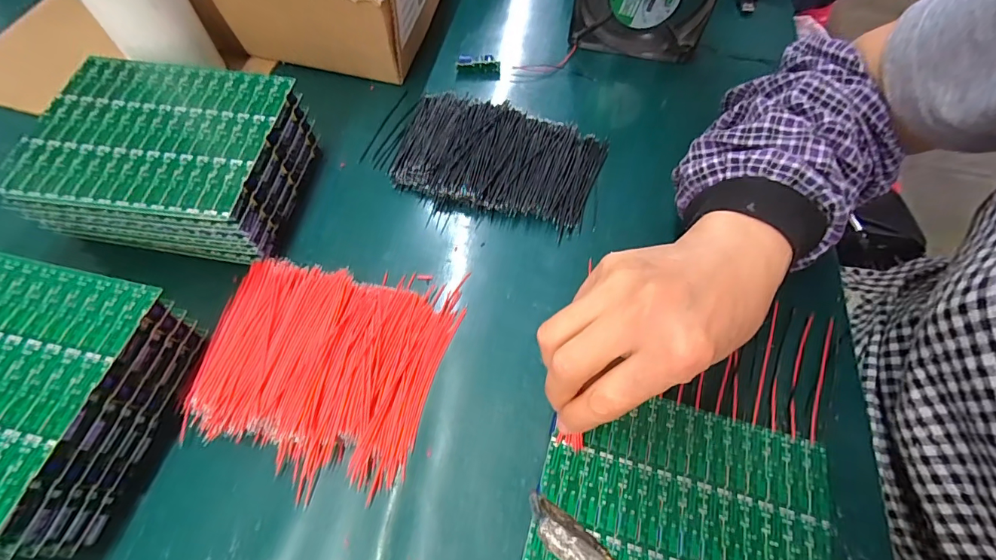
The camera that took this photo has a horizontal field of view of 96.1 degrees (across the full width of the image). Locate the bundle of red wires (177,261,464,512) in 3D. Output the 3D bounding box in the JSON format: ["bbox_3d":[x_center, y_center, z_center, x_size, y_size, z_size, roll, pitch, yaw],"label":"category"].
[{"bbox_3d":[-0.110,0.045,0.277,0.142,0.021,0.131,15,61,6],"label":"bundle of red wires"}]

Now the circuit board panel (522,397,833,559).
[{"bbox_3d":[0.096,0.128,0.235,0.149,0.009,0.122,15,62,5],"label":"circuit board panel"}]

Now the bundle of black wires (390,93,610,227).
[{"bbox_3d":[-0.001,-0.102,0.364,0.164,0.018,0.102,15,61,6],"label":"bundle of black wires"}]

